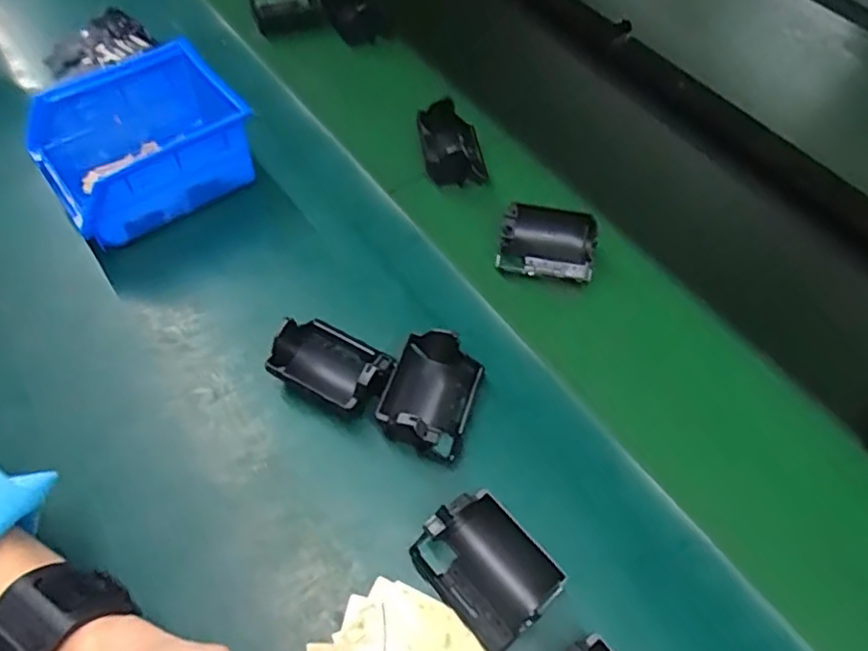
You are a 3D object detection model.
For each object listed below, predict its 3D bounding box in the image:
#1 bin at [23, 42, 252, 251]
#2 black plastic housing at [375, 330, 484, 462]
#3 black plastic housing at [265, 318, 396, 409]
[{"bbox_3d":[-0.213,-0.129,0.477,0.148,0.071,0.125,-26,62,-20],"label":"bin"},{"bbox_3d":[-0.003,0.043,0.389,0.052,0.040,0.075,17,57,7],"label":"black plastic housing"},{"bbox_3d":[-0.064,0.023,0.400,0.075,0.042,0.055,25,58,13],"label":"black plastic housing"}]

